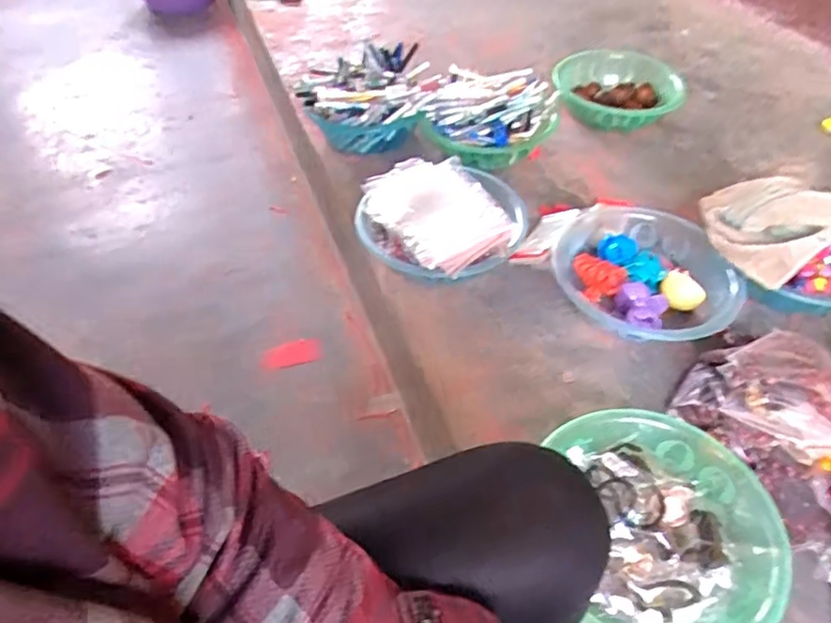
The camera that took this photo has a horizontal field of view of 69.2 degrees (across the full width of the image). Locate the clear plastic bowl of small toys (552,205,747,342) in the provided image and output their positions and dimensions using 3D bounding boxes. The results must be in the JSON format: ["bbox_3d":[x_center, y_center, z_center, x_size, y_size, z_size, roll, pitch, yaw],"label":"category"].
[{"bbox_3d":[0.306,-0.057,0.830,0.219,0.076,0.230,0,48,0],"label":"clear plastic bowl of small toys"}]

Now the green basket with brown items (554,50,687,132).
[{"bbox_3d":[0.377,-0.421,1.138,0.231,0.091,0.199,0,48,0],"label":"green basket with brown items"}]

